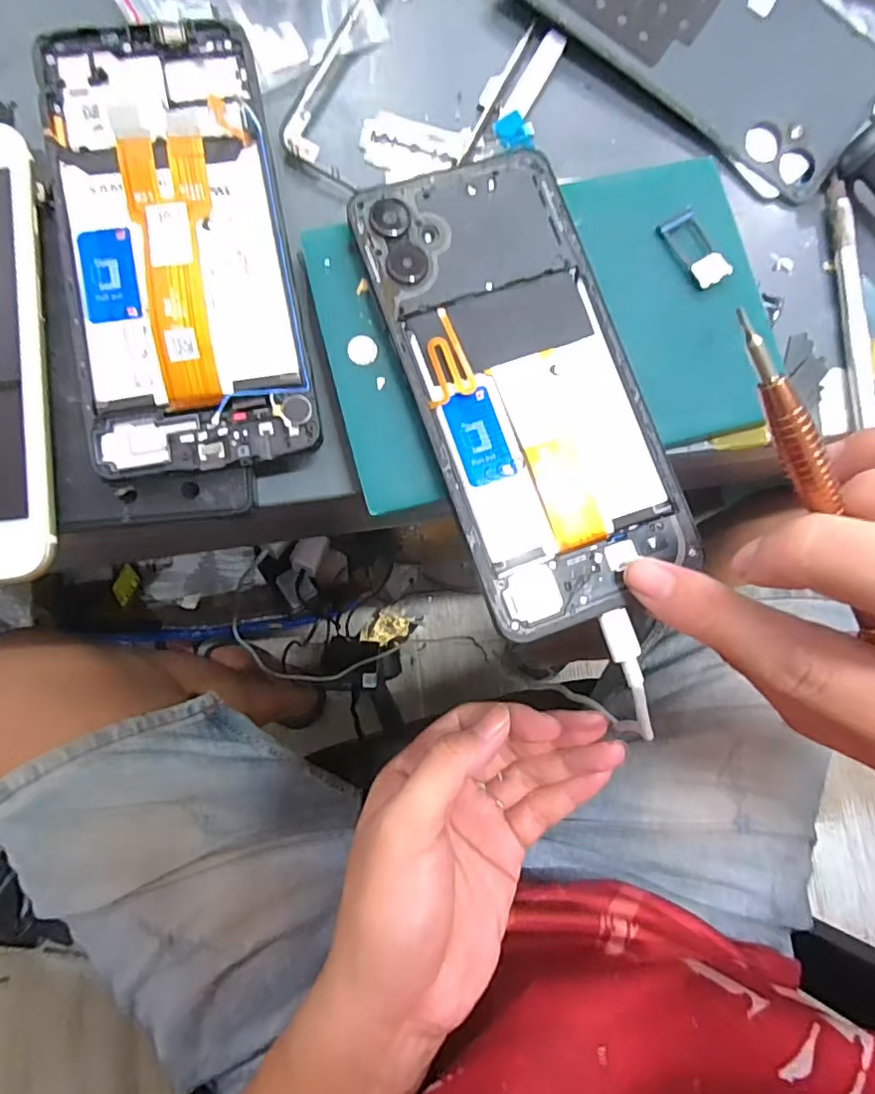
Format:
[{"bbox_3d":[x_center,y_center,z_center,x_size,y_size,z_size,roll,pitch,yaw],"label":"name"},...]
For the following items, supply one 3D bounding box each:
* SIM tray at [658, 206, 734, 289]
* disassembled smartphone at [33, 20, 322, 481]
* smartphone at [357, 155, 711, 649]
[{"bbox_3d":[0.098,-0.113,0.215,0.015,0.005,0.030,-30,86,-8],"label":"SIM tray"},{"bbox_3d":[-0.089,-0.106,0.191,0.073,0.012,0.160,-11,84,-7],"label":"disassembled smartphone"},{"bbox_3d":[0.031,-0.057,0.196,0.077,0.004,0.163,-18,86,-6],"label":"smartphone"}]

